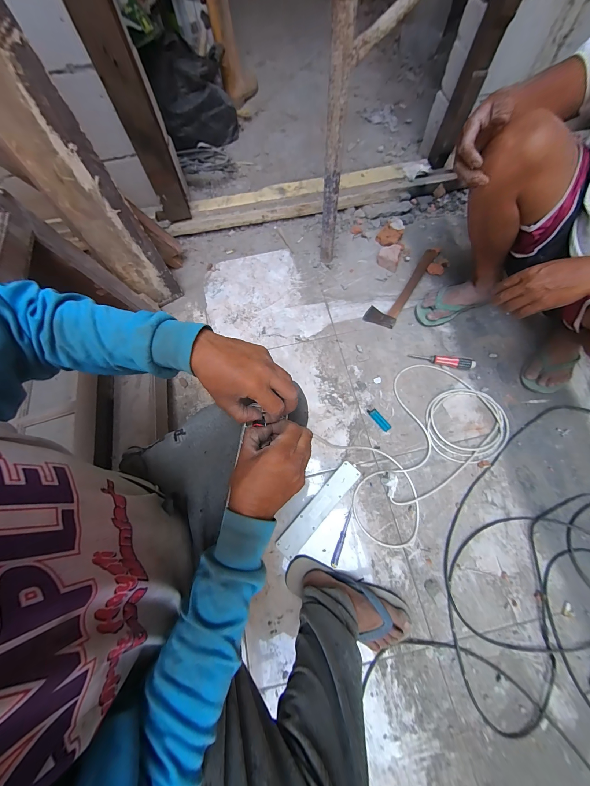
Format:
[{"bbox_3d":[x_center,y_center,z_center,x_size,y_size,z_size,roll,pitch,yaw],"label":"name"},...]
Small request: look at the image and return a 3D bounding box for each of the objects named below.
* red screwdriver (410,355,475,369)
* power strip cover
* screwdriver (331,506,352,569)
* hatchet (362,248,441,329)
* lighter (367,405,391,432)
[{"bbox_3d":[0.430,-0.099,0.810,0.174,0.030,0.029,16,72,8],"label":"red screwdriver"},{"bbox_3d":[0.060,0.283,0.686,0.054,0.023,0.265,41,77,15],"label":"power strip cover"},{"bbox_3d":[0.115,0.348,0.667,0.017,0.013,0.135,21,73,9],"label":"screwdriver"},{"bbox_3d":[0.361,-0.353,0.907,0.092,0.022,0.364,35,75,13],"label":"hatchet"},{"bbox_3d":[0.228,0.070,0.754,0.025,0.007,0.081,-35,73,-10],"label":"lighter"}]

